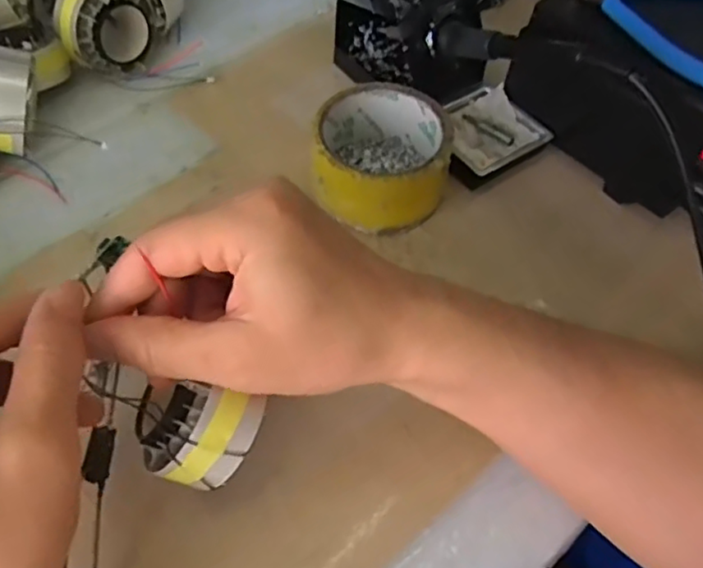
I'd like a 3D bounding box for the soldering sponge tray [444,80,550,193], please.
[{"bbox_3d":[0.089,-0.102,0.431,0.071,0.017,0.067,-32,62,-20],"label":"soldering sponge tray"}]

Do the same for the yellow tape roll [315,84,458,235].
[{"bbox_3d":[0.019,-0.081,0.398,0.079,0.044,0.083,0,57,0],"label":"yellow tape roll"}]

